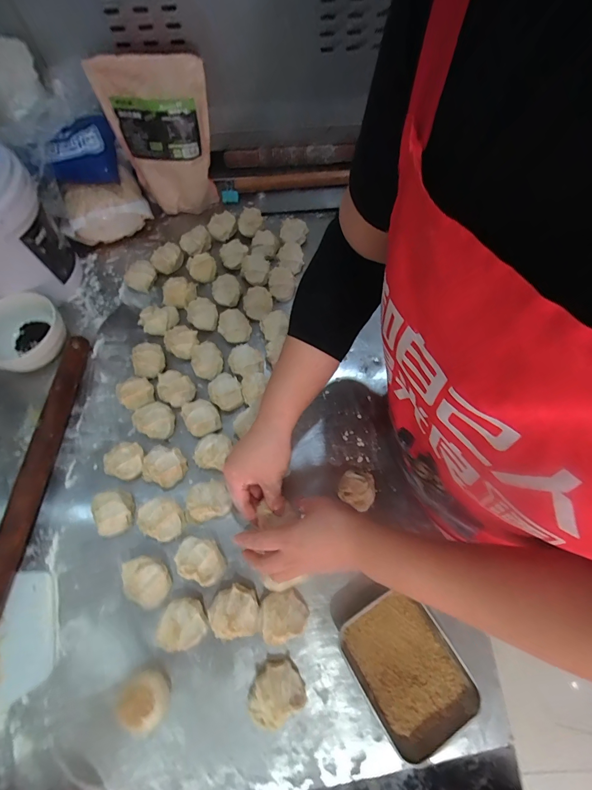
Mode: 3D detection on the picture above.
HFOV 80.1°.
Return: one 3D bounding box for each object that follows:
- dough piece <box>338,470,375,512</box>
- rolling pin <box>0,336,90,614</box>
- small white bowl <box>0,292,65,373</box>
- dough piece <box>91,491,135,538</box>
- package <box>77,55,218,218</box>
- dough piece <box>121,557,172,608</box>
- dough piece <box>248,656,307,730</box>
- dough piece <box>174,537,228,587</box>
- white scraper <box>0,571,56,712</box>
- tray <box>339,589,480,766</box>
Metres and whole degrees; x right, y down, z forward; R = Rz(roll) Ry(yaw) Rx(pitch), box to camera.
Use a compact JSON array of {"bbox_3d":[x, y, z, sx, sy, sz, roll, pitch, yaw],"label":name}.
[{"bbox_3d":[0.083,0.126,0.477,0.045,0.037,0.048,-1,66,2],"label":"dough piece"},{"bbox_3d":[-0.365,0.095,0.503,0.042,0.037,0.416,-2,66,1],"label":"rolling pin"},{"bbox_3d":[-0.447,-0.094,0.579,0.112,0.067,0.132,40,73,18],"label":"small white bowl"},{"bbox_3d":[-0.245,0.157,0.474,0.054,0.034,0.060,-23,67,-8],"label":"dough piece"},{"bbox_3d":[-0.241,-0.463,0.652,0.186,0.249,0.053,6,56,6],"label":"package"},{"bbox_3d":[-0.182,0.227,0.433,0.063,0.037,0.045,17,67,10],"label":"dough piece"},{"bbox_3d":[-0.024,0.328,0.388,0.063,0.035,0.056,-29,68,-11],"label":"dough piece"},{"bbox_3d":[-0.119,0.207,0.445,0.062,0.037,0.046,17,67,9],"label":"dough piece"},{"bbox_3d":[-0.354,0.293,0.431,0.116,0.005,0.143,-25,67,-10],"label":"white scraper"},{"bbox_3d":[0.122,0.302,0.395,0.106,0.030,0.131,-29,68,-11],"label":"tray"}]

